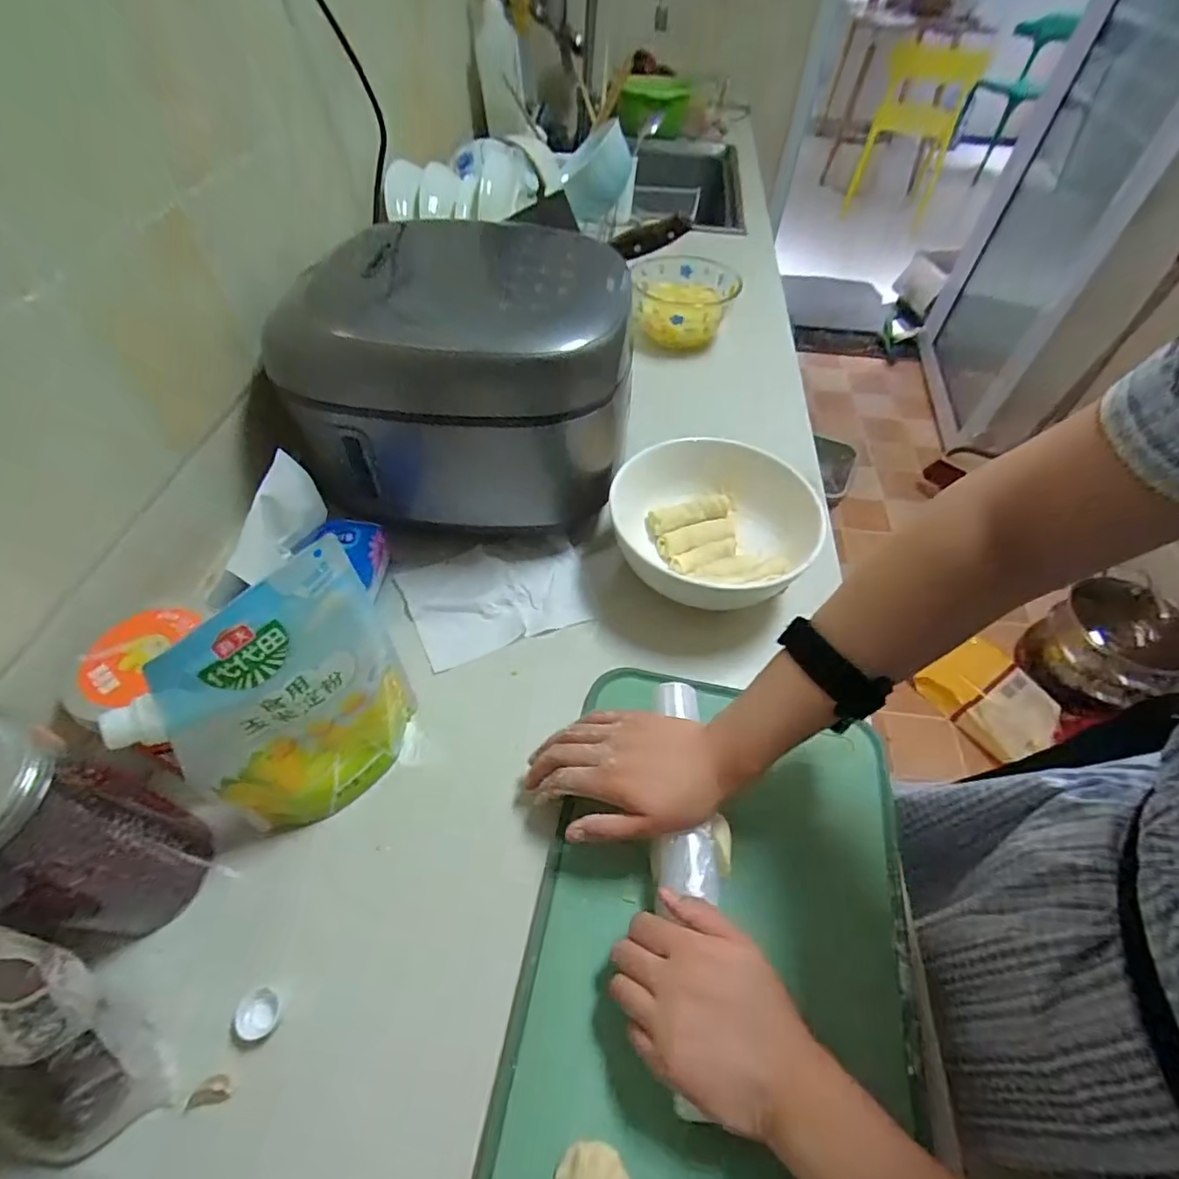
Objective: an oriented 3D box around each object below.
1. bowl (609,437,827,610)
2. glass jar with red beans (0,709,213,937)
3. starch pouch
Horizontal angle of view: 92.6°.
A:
[{"bbox_3d":[0.140,-0.082,0.585,0.191,0.094,0.212,28,56,19],"label":"bowl"},{"bbox_3d":[-0.310,0.144,0.332,0.075,0.178,0.074,1,52,-1],"label":"glass jar with red beans"},{"bbox_3d":[-0.186,0.078,0.370,0.041,0.198,0.143,36,59,23],"label":"starch pouch"}]

